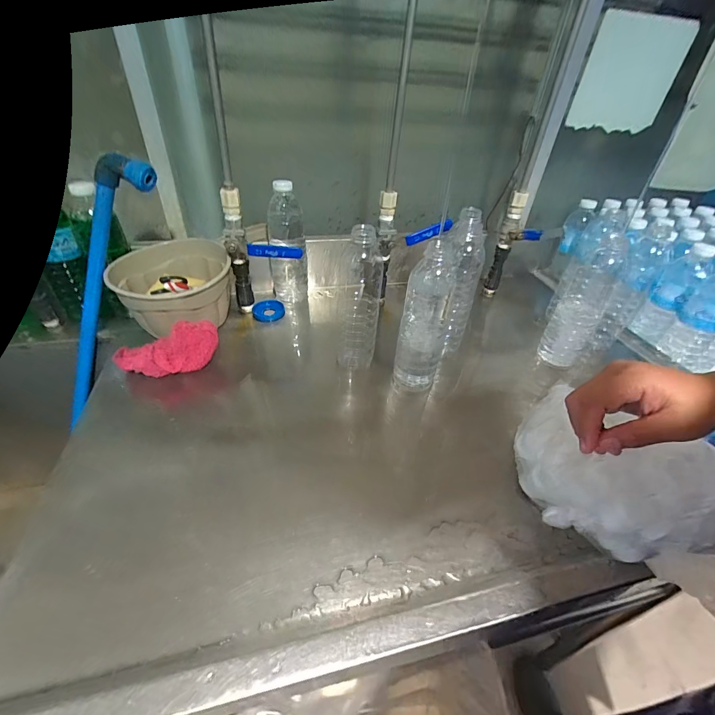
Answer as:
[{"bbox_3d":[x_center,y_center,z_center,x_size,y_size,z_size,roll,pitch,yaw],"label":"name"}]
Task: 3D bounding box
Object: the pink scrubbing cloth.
[{"bbox_3d":[-0.265,-0.010,0.497,0.132,0.051,0.045,-12,41,-20],"label":"pink scrubbing cloth"}]

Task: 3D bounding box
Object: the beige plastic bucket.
[{"bbox_3d":[-0.284,-0.109,0.563,0.161,0.098,0.164,3,38,-2],"label":"beige plastic bucket"}]

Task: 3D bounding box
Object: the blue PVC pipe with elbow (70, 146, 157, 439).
[{"bbox_3d":[-0.378,-0.092,0.529,0.067,0.398,0.055,37,22,34],"label":"blue PVC pipe with elbow"}]

